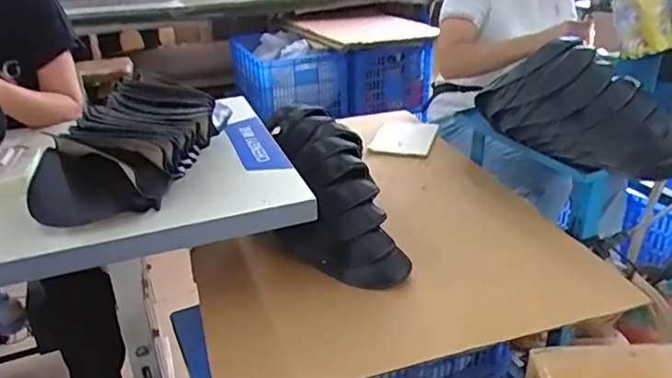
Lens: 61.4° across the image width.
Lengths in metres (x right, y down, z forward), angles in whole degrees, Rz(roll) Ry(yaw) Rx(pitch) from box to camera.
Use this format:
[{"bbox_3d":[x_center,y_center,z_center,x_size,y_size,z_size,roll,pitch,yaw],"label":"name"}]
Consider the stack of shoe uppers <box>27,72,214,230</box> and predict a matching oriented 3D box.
[{"bbox_3d":[-0.320,-0.065,0.888,0.193,0.136,0.244,8,30,17],"label":"stack of shoe uppers"}]

